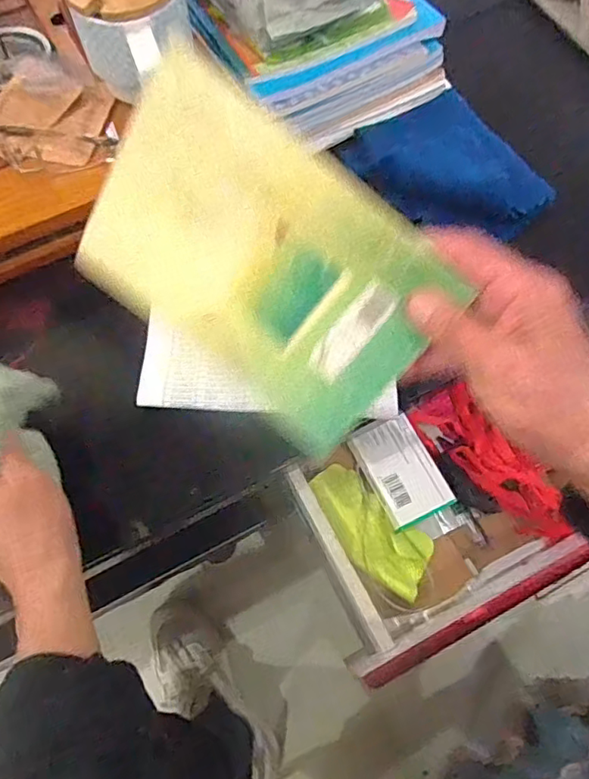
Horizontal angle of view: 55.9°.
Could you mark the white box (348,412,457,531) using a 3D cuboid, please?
[{"bbox_3d":[0.111,0.083,0.570,0.068,0.009,0.104,-26,79,-15],"label":"white box"}]

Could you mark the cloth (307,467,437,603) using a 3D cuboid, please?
[{"bbox_3d":[0.076,0.135,0.543,0.068,0.014,0.143,-42,89,-16],"label":"cloth"}]

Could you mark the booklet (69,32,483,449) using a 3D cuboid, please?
[{"bbox_3d":[-0.018,-0.066,0.310,0.191,0.137,0.011,39,32,-5],"label":"booklet"}]

